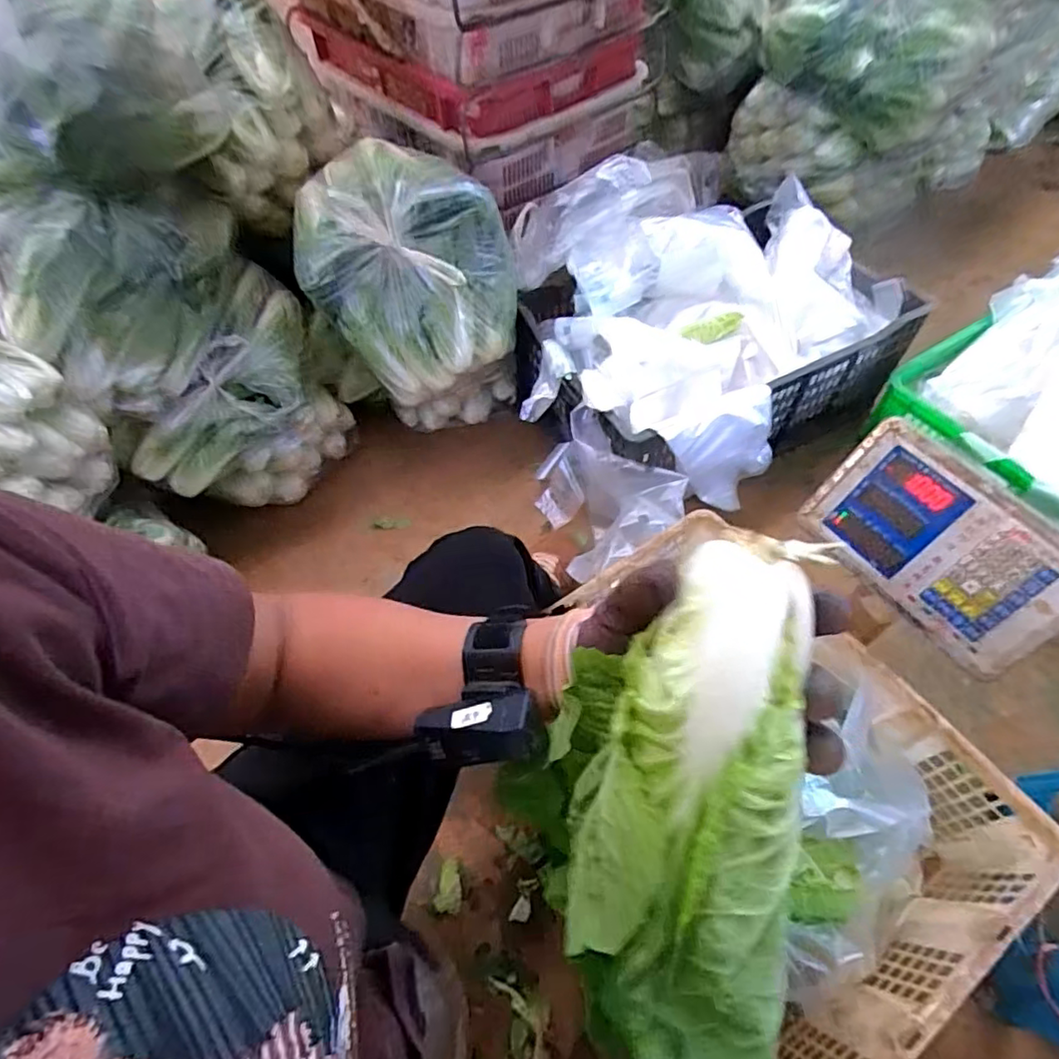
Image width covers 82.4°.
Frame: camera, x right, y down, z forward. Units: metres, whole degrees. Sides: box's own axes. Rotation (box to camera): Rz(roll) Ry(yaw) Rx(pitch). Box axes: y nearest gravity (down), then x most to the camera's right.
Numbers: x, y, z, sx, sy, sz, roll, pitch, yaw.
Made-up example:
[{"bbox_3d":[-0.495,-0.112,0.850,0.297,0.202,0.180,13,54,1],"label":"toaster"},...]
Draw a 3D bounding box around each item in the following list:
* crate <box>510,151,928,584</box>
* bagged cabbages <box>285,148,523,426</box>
[{"bbox_3d":[0.300,-0.333,1.039,0.667,0.331,0.516,-17,57,-8],"label":"crate"},{"bbox_3d":[-0.194,-0.372,1.035,0.307,0.415,0.302,-16,57,-7],"label":"bagged cabbages"}]

